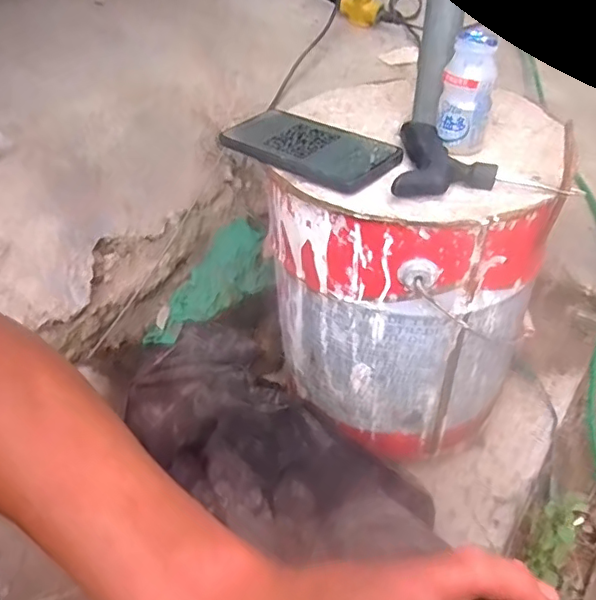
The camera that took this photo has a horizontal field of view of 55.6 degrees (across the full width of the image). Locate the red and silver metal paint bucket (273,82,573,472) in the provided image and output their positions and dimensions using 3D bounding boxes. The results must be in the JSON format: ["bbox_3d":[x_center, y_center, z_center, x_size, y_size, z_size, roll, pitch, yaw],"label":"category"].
[{"bbox_3d":[0.116,-0.045,0.622,0.248,0.309,0.282,5,46,12],"label":"red and silver metal paint bucket"}]

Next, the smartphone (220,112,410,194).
[{"bbox_3d":[0.012,-0.140,0.504,0.157,0.013,0.087,31,56,32],"label":"smartphone"}]

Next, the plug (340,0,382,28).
[{"bbox_3d":[0.127,-0.610,1.147,0.078,0.070,0.036,14,48,20],"label":"plug"}]

